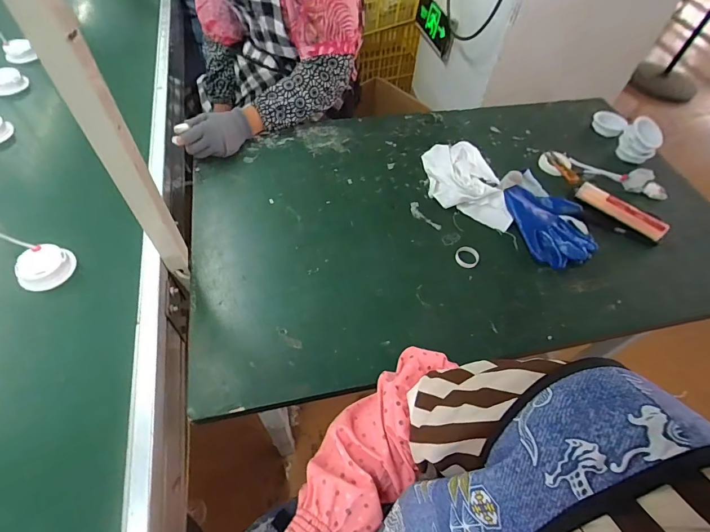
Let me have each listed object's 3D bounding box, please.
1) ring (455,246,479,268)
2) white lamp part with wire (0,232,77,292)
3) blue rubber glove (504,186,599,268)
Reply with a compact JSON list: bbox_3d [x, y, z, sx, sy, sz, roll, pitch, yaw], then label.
[{"bbox_3d":[0.191,-0.015,0.639,0.039,0.007,0.039,1,59,-2],"label":"ring"},{"bbox_3d":[-0.449,-0.019,0.515,0.064,0.127,0.071,30,58,15],"label":"white lamp part with wire"},{"bbox_3d":[0.345,-0.073,0.672,0.115,0.036,0.164,-10,60,-9],"label":"blue rubber glove"}]

